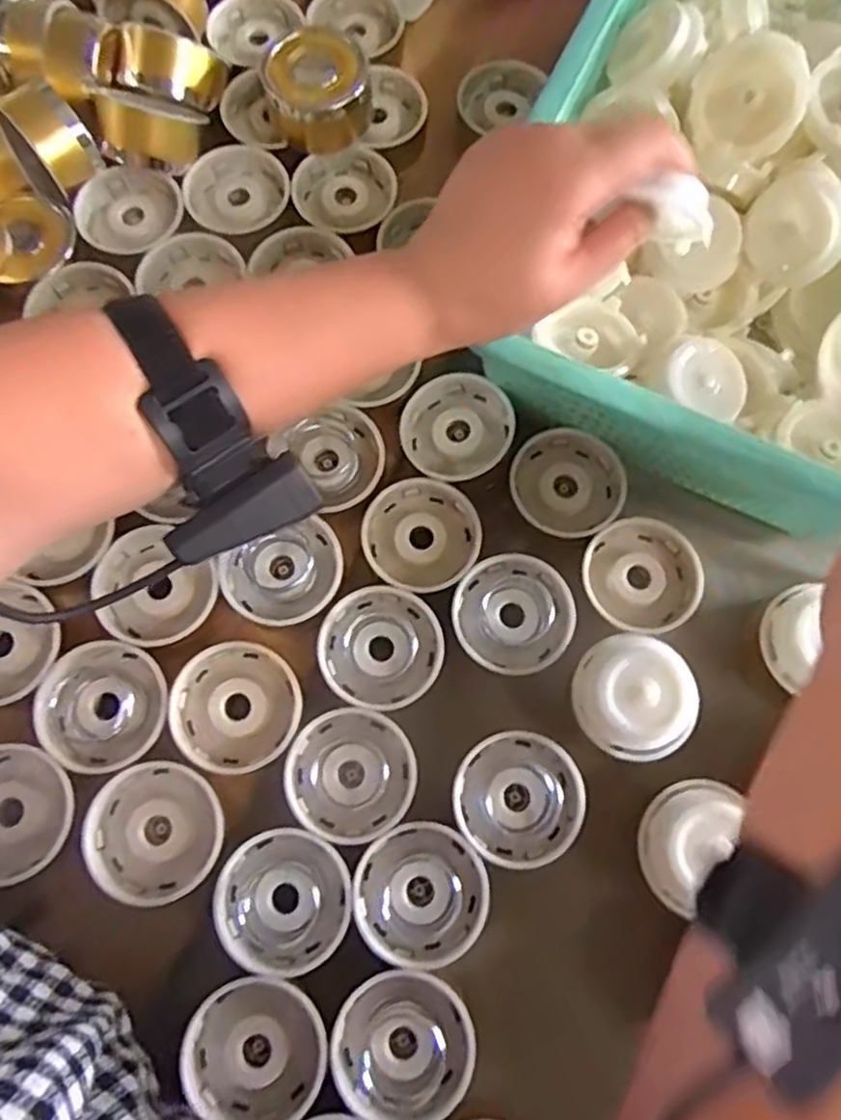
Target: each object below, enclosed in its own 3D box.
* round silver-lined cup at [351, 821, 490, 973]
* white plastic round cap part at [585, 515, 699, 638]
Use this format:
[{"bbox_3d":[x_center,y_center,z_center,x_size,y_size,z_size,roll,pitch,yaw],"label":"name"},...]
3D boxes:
[{"bbox_3d":[0.000,0.175,0.383,0.066,0.046,0.065,0,74,-1],"label":"round silver-lined cup"},{"bbox_3d":[0.127,0.012,0.416,0.063,0.028,0.067,0,74,-1],"label":"white plastic round cap part"}]

